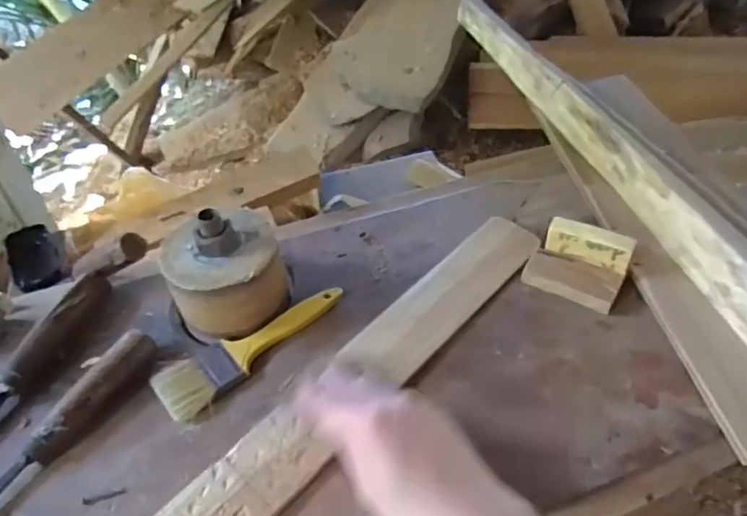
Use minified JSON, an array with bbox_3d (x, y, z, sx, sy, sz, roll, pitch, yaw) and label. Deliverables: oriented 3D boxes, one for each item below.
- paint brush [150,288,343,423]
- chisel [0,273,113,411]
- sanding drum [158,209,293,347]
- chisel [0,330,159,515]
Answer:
[{"bbox_3d":[-0.109,0.071,0.507,0.055,0.009,0.174,34,55,29],"label":"paint brush"},{"bbox_3d":[-0.298,0.100,0.474,0.023,0.028,0.234,14,47,15],"label":"chisel"},{"bbox_3d":[-0.130,0.011,0.511,0.100,0.102,0.093,-1,45,1],"label":"sanding drum"},{"bbox_3d":[-0.254,0.148,0.431,0.030,0.030,0.235,21,49,20],"label":"chisel"}]

